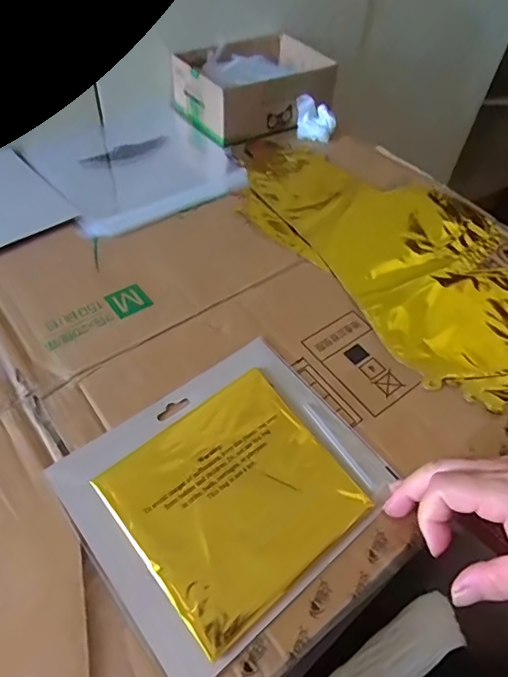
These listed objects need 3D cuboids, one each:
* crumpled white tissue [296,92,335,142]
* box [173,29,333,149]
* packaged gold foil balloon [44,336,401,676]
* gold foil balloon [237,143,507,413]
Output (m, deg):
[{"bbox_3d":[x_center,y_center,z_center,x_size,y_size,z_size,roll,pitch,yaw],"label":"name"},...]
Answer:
[{"bbox_3d":[0.081,-0.291,0.629,0.053,0.037,0.039,10,51,4],"label":"crumpled white tissue"},{"bbox_3d":[0.001,-0.343,0.650,0.191,0.065,0.152,-29,58,-25],"label":"box"},{"bbox_3d":[-0.016,0.097,0.335,0.193,0.012,0.163,-32,60,-26],"label":"packaged gold foil balloon"},{"bbox_3d":[0.168,-0.090,0.511,0.235,0.035,0.426,-27,58,-24],"label":"gold foil balloon"}]

